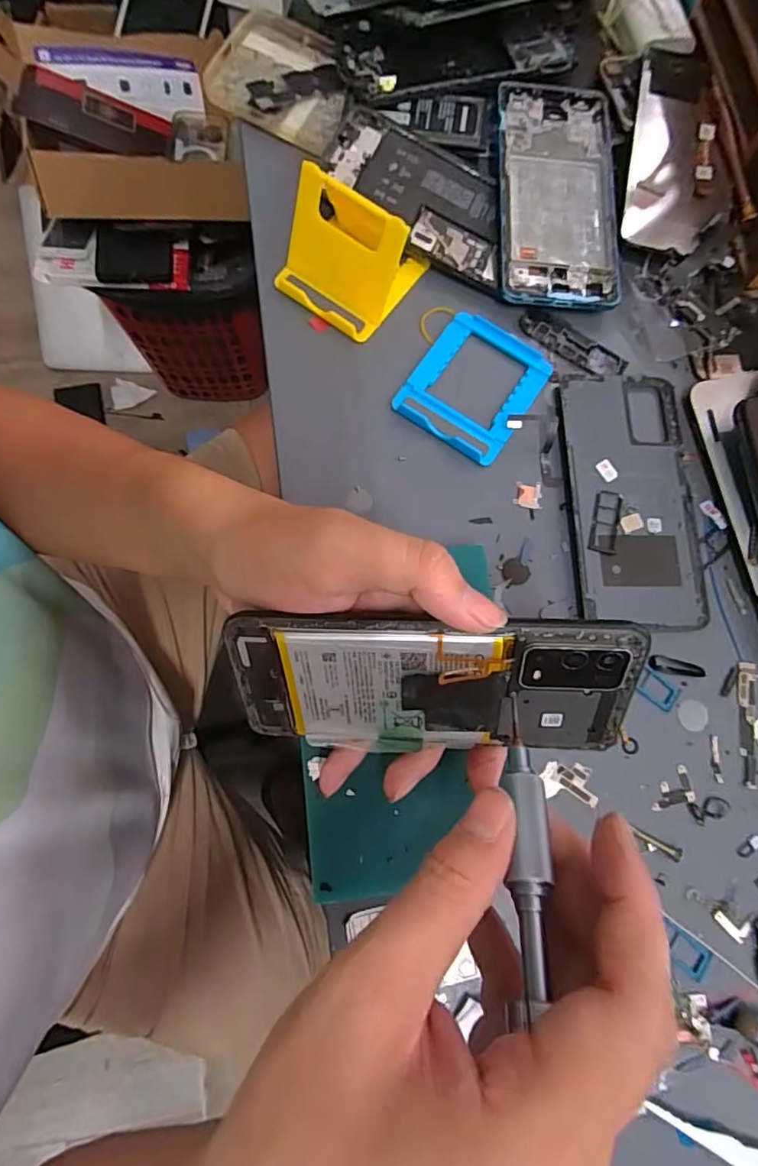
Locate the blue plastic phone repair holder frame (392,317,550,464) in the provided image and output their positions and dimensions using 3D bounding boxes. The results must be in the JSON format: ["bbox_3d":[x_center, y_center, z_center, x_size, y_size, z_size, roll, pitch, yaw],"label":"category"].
[{"bbox_3d":[0.059,-0.122,0.326,0.071,0.012,0.085,34,77,4],"label":"blue plastic phone repair holder frame"}]

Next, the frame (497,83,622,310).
[{"bbox_3d":[0.116,-0.254,0.347,0.078,0.012,0.159,2,77,-3],"label":"frame"}]

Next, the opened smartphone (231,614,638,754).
[{"bbox_3d":[0.020,0.044,0.220,0.159,0.072,0.006,2,37,5],"label":"opened smartphone"}]

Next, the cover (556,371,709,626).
[{"bbox_3d":[0.150,-0.053,0.313,0.075,0.004,0.156,1,77,-3],"label":"cover"}]

